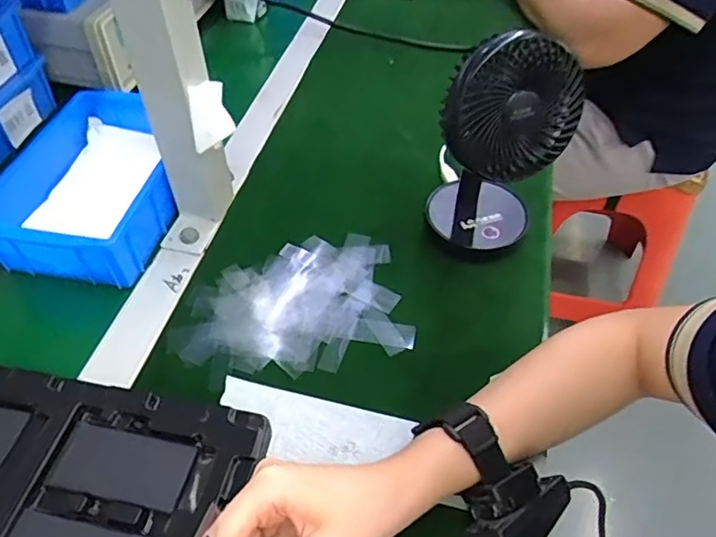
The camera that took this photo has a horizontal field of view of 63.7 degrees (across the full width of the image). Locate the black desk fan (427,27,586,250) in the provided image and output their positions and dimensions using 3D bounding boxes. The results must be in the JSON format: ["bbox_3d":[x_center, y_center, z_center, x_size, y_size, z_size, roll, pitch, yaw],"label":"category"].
[{"bbox_3d":[0.115,-0.090,0.466,0.099,0.194,0.076,16,50,12],"label":"black desk fan"}]

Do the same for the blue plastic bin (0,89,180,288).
[{"bbox_3d":[-0.241,-0.081,0.537,0.144,0.061,0.206,8,49,6],"label":"blue plastic bin"}]

